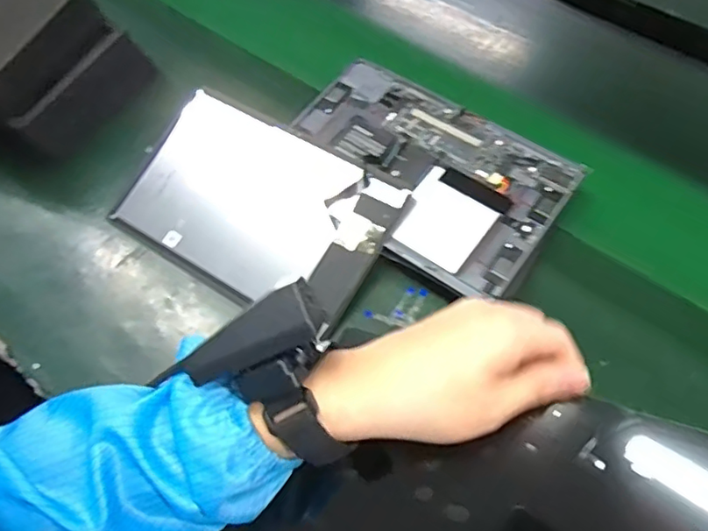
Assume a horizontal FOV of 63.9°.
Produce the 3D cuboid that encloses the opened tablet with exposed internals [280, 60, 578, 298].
[{"bbox_3d":[0.058,-0.089,0.518,0.250,0.022,0.159,33,66,18],"label":"opened tablet with exposed internals"}]

